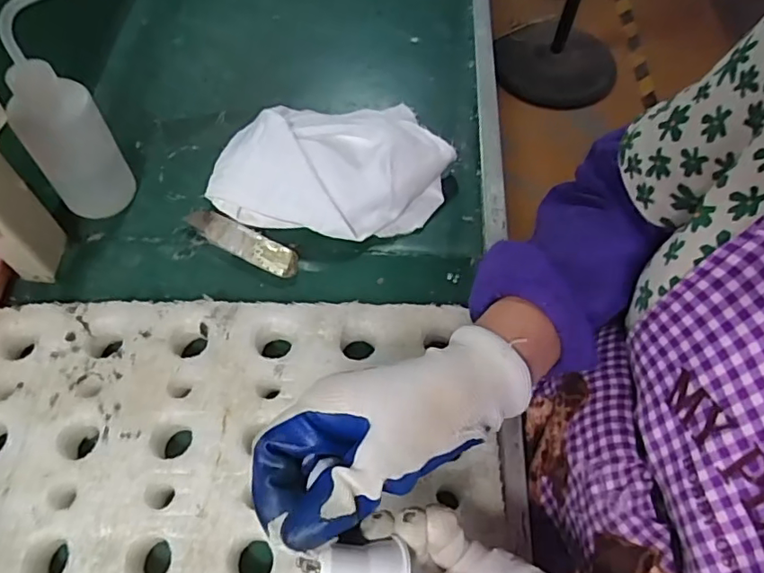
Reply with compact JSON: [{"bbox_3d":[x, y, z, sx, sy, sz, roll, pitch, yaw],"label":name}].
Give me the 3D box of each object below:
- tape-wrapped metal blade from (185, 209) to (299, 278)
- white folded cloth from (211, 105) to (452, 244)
[{"bbox_3d":[-0.119,-0.039,0.476,0.108,0.016,0.029,24,61,13],"label":"tape-wrapped metal blade"},{"bbox_3d":[-0.043,-0.114,0.494,0.207,0.046,0.130,6,59,2],"label":"white folded cloth"}]

